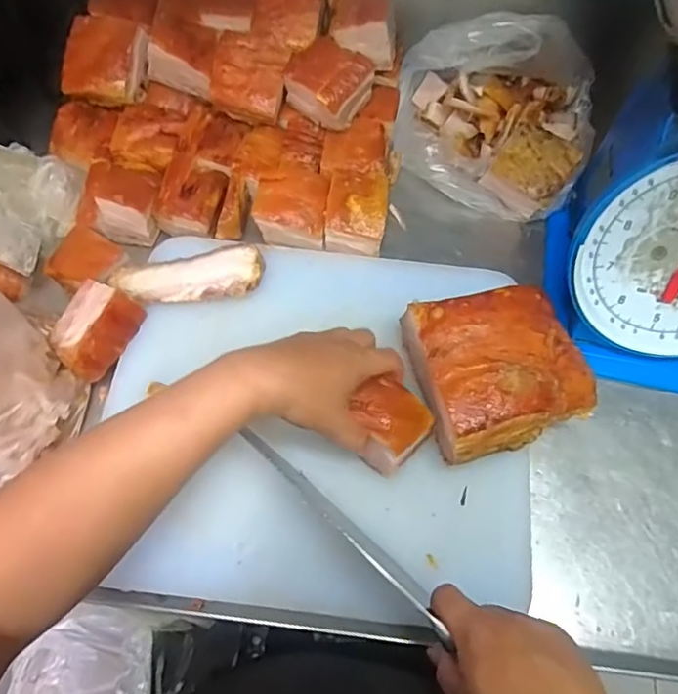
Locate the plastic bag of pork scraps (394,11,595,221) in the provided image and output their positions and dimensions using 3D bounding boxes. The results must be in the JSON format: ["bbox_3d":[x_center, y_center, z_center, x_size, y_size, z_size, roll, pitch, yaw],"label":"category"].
[{"bbox_3d":[0.183,-0.285,0.635,0.224,0.106,0.226,21,68,9],"label":"plastic bag of pork scraps"}]

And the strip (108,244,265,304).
[{"bbox_3d":[-0.151,-0.071,0.546,0.148,0.024,0.045,-7,67,-4],"label":"strip"}]

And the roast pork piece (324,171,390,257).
[{"bbox_3d":[0.020,-0.146,0.600,0.063,0.049,0.084,9,67,3],"label":"roast pork piece"}]

